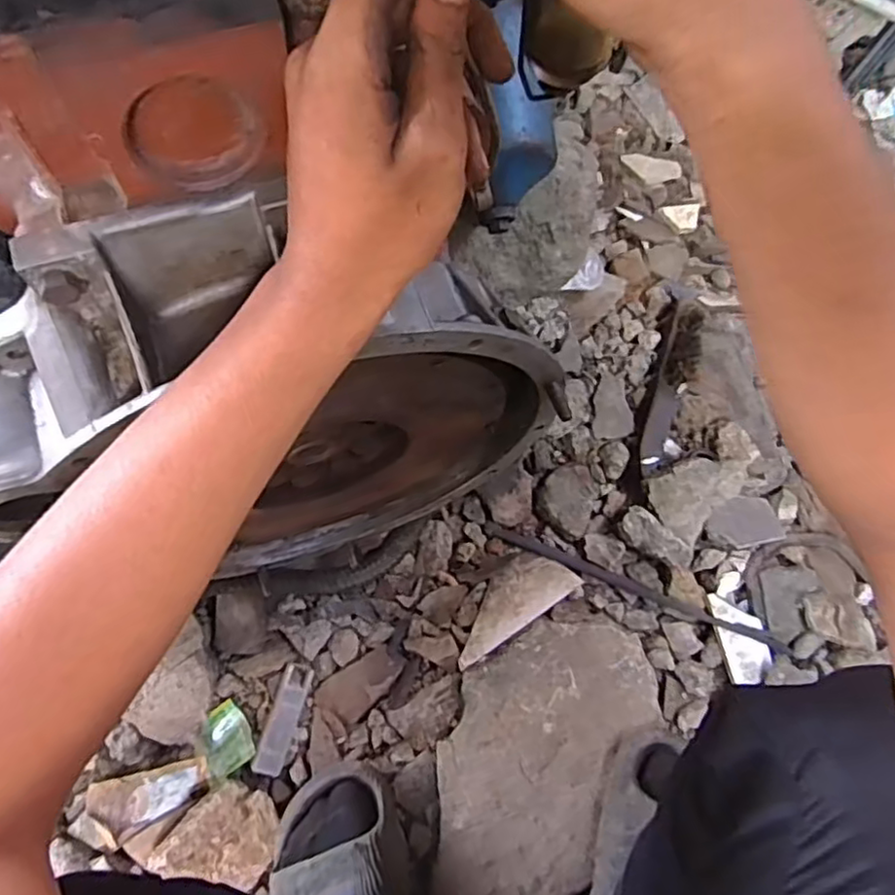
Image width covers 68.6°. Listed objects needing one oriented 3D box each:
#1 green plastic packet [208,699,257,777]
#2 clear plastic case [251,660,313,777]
[{"bbox_3d":[-0.217,0.285,0.644,0.043,0.016,0.061,-29,77,-10],"label":"green plastic packet"},{"bbox_3d":[-0.163,0.269,0.652,0.030,0.014,0.103,16,74,2],"label":"clear plastic case"}]

